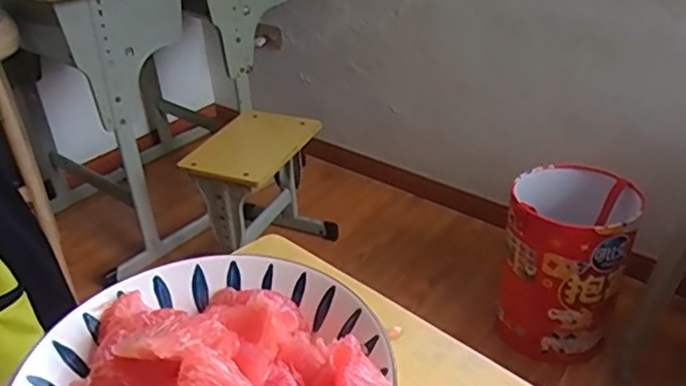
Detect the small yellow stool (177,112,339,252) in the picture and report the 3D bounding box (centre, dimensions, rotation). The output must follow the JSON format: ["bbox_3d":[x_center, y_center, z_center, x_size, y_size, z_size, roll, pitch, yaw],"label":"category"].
[{"bbox_3d":[-0.212,0.022,1.624,0.275,0.383,0.312,11,36,19],"label":"small yellow stool"}]

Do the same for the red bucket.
[{"bbox_3d":[0.500,0.163,1.379,0.241,0.379,0.248,-2,34,1],"label":"red bucket"}]

